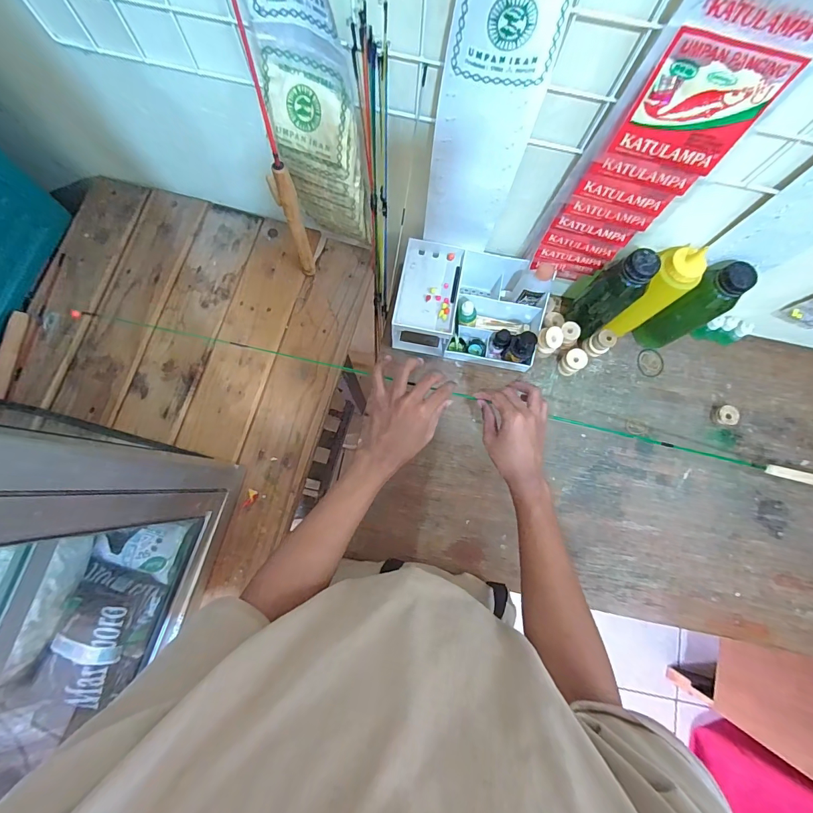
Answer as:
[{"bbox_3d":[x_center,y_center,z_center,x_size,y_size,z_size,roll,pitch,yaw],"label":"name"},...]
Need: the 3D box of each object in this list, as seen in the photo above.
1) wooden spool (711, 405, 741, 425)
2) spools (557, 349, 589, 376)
[{"bbox_3d":[0.522,0.015,0.650,0.029,0.032,0.033,-14,79,-4],"label":"wooden spool"},{"bbox_3d":[0.270,-0.071,0.648,0.031,0.050,0.033,0,79,-1],"label":"spools"}]

